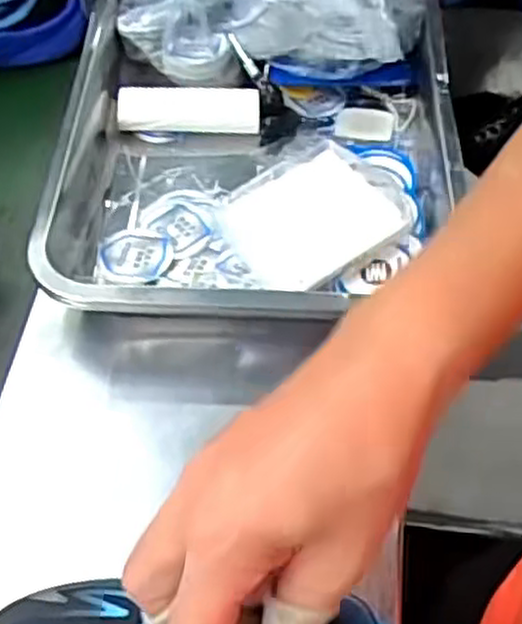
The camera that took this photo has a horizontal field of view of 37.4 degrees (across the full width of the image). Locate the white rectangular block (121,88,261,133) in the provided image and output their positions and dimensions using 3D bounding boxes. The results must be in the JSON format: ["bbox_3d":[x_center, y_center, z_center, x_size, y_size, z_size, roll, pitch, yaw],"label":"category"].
[{"bbox_3d":[-0.054,-0.154,0.579,0.104,0.009,0.036,1,81,-3],"label":"white rectangular block"}]

